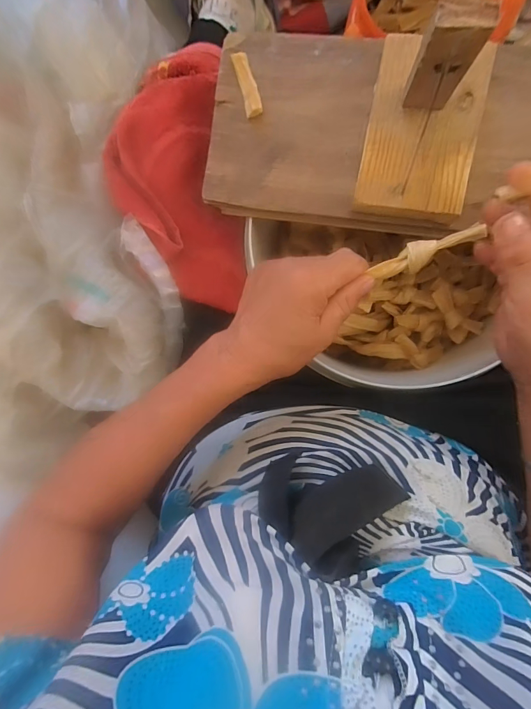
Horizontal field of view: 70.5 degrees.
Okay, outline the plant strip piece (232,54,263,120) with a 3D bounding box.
[{"bbox_3d":[-0.016,-0.248,0.346,0.015,0.008,0.058,-14,91,8],"label":"plant strip piece"}]

